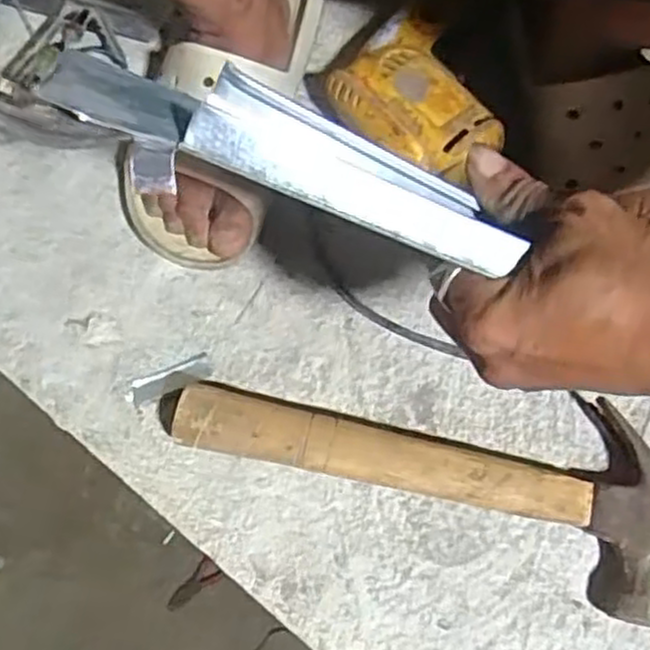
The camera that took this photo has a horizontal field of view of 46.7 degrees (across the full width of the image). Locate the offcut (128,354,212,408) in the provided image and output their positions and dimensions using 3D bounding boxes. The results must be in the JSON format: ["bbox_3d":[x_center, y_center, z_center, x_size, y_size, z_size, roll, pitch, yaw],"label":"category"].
[{"bbox_3d":[-0.109,0.037,0.521,0.060,0.007,0.019,-23,72,-6],"label":"offcut"}]

